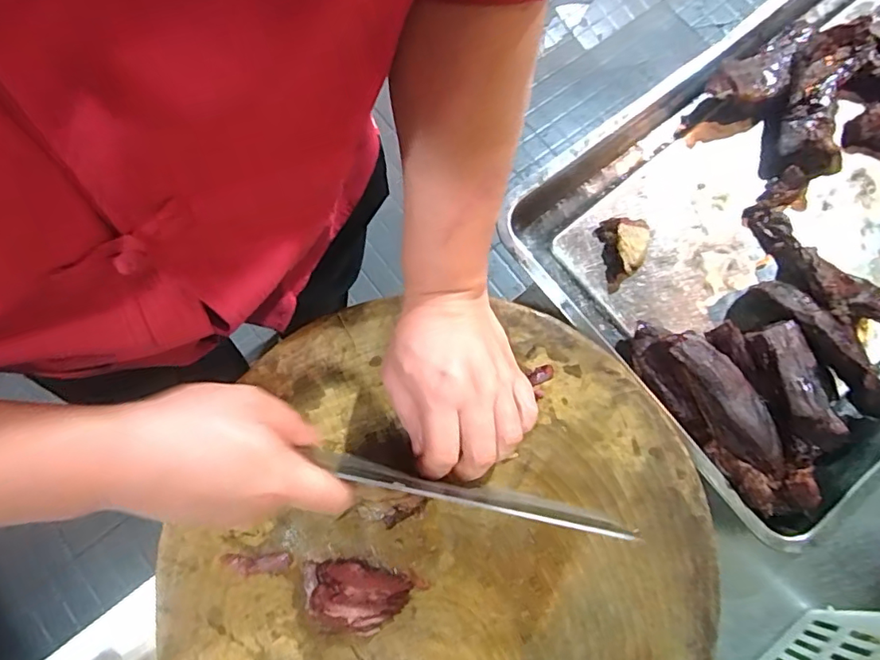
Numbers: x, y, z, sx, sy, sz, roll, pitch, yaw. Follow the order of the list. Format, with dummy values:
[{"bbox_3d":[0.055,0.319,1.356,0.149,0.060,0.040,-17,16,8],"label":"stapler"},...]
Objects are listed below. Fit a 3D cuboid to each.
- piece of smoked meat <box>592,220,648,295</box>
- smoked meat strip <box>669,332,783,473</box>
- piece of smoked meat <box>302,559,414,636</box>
[{"bbox_3d":[0.184,-0.079,0.530,0.052,0.020,0.066,-11,78,-4],"label":"piece of smoked meat"},{"bbox_3d":[0.243,0.058,0.454,0.039,0.021,0.124,-29,80,-7],"label":"smoked meat strip"},{"bbox_3d":[-0.062,0.192,0.386,0.076,0.020,0.044,11,78,1],"label":"piece of smoked meat"}]

